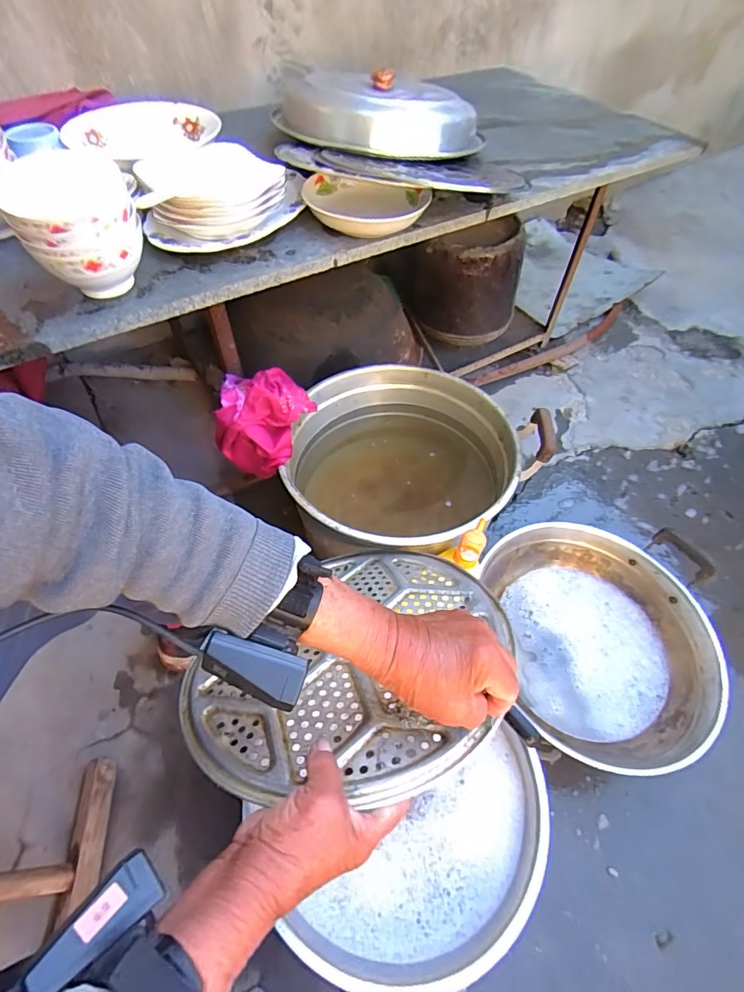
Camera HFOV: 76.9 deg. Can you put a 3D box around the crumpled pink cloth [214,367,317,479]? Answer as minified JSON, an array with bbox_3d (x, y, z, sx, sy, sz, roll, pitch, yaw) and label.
[{"bbox_3d":[-0.163,-0.121,0.701,0.127,0.106,0.139,19,59,14],"label":"crumpled pink cloth"}]

